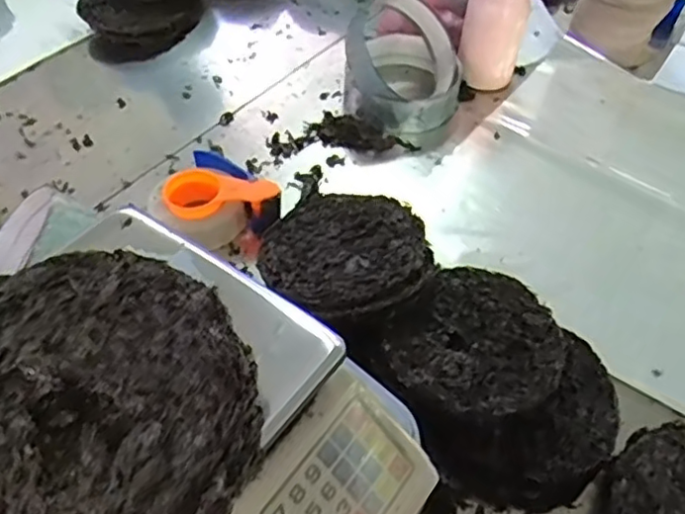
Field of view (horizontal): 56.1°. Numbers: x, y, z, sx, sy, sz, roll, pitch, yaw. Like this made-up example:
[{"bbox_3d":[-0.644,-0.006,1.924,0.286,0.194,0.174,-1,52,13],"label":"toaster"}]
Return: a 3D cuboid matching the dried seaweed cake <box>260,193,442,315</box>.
[{"bbox_3d":[-0.004,-0.019,0.776,0.196,0.047,0.230,-18,53,-17],"label":"dried seaweed cake"}]

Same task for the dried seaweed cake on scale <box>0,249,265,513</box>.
[{"bbox_3d":[-0.153,0.087,0.379,0.189,0.035,0.203,2,49,-2],"label":"dried seaweed cake on scale"}]

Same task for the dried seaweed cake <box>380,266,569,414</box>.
[{"bbox_3d":[0.151,0.091,0.707,0.173,0.022,0.194,33,56,23],"label":"dried seaweed cake"}]

